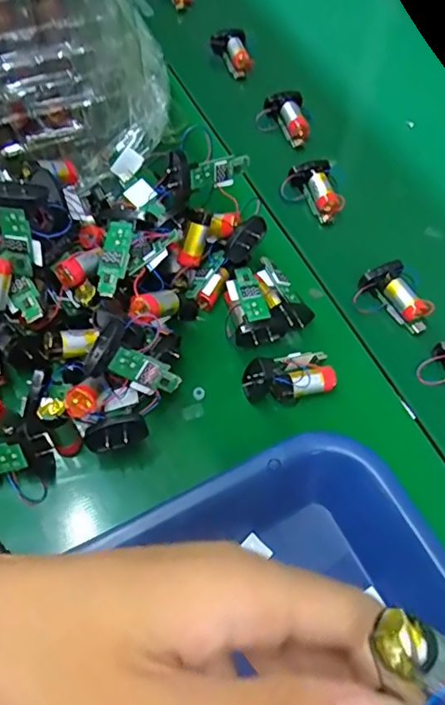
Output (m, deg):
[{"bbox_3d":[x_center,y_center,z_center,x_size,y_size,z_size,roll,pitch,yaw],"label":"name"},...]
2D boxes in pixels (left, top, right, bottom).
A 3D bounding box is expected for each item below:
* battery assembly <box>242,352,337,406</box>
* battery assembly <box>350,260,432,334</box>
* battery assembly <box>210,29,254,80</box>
[{"bbox_3d":[0.040,0.016,0.330,0.054,0.028,0.025,-13,61,-11],"label":"battery assembly"},{"bbox_3d":[0.117,-0.036,0.370,0.040,0.016,0.049,-27,64,-17],"label":"battery assembly"},{"bbox_3d":[0.009,-0.276,0.507,0.031,0.019,0.049,-8,60,-7],"label":"battery assembly"}]

